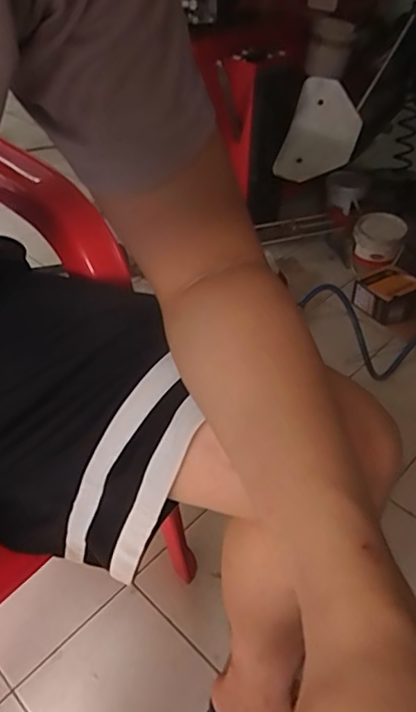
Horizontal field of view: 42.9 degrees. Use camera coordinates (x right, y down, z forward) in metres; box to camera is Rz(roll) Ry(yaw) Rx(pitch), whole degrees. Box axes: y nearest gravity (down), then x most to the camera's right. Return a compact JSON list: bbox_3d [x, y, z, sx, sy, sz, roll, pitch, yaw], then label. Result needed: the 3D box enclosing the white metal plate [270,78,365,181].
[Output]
[{"bbox_3d":[0.248,-0.499,1.184,0.177,0.215,0.024,26,17,38],"label":"white metal plate"}]

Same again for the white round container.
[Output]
[{"bbox_3d":[0.420,-0.287,1.321,0.115,0.108,0.115,1,42,-1],"label":"white round container"}]

